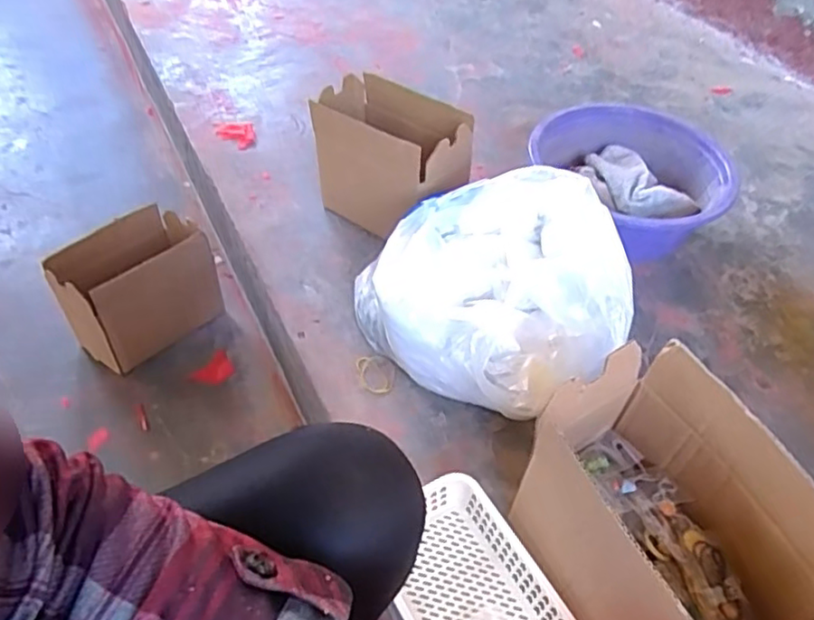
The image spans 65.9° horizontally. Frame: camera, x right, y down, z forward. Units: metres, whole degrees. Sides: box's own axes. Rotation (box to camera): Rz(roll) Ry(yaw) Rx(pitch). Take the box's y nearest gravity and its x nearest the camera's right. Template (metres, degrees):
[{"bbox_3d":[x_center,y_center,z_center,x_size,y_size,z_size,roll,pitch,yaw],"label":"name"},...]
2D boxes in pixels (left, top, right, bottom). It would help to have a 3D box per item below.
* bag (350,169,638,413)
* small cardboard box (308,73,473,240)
[{"bbox_3d":[0.096,-0.022,0.744,0.288,0.198,0.246,34,56,23],"label":"bag"},{"bbox_3d":[-0.019,-0.200,0.889,0.218,0.191,0.140,30,55,21],"label":"small cardboard box"}]

